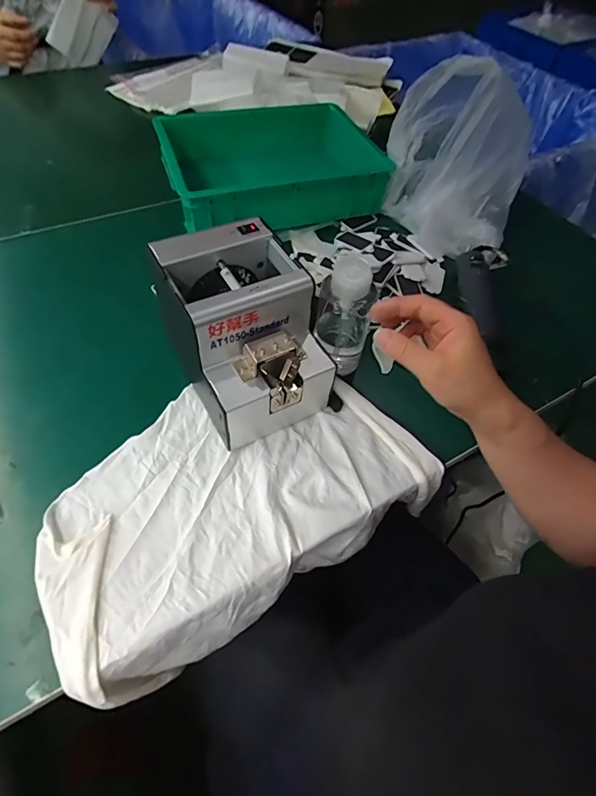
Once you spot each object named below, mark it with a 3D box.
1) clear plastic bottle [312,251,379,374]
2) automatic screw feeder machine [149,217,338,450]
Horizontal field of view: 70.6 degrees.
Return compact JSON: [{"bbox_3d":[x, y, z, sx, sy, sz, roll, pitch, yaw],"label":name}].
[{"bbox_3d":[0.054,-0.099,0.485,0.062,0.124,0.051,17,56,7],"label":"clear plastic bottle"},{"bbox_3d":[-0.056,-0.069,0.452,0.120,0.145,0.172,-23,60,-19],"label":"automatic screw feeder machine"}]

